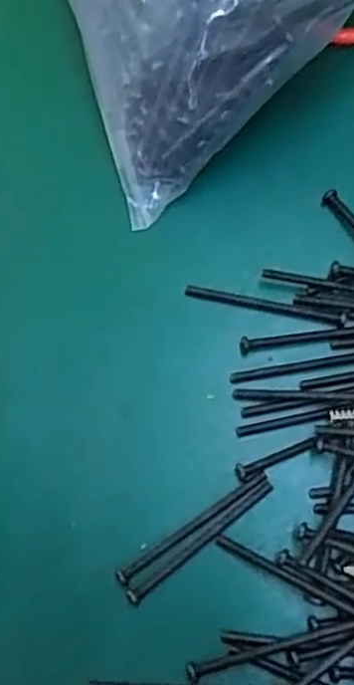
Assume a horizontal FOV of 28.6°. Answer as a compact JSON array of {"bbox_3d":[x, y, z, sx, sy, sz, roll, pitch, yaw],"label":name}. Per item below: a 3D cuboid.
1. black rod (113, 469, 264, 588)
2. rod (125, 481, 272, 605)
[{"bbox_3d":[0.006,0.064,0.241,0.062,0.004,0.004,-34,75,-10],"label":"black rod"},{"bbox_3d":[0.009,0.069,0.240,0.062,0.004,0.004,-36,75,-10],"label":"rod"}]

